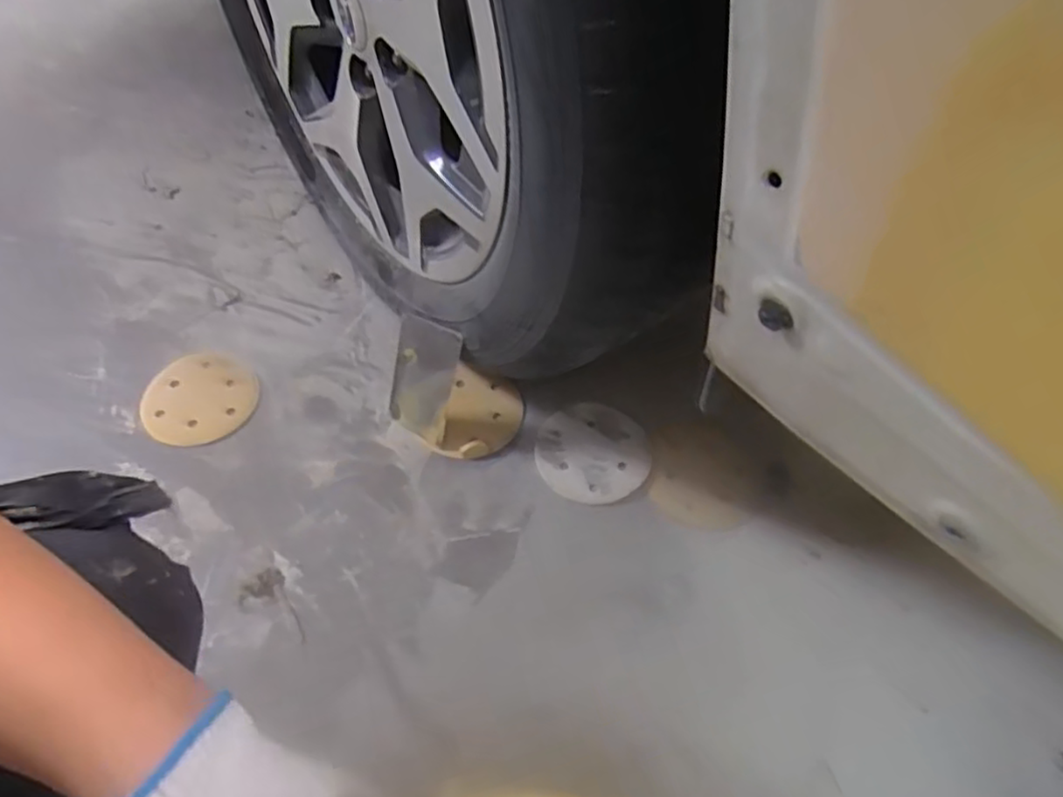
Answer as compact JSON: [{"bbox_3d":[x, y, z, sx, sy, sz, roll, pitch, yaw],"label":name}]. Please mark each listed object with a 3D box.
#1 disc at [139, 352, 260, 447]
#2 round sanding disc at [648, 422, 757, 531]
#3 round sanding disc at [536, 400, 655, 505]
[{"bbox_3d":[-0.353,0.000,0.749,0.111,0.011,0.116,1,58,-2],"label":"disc"},{"bbox_3d":[0.174,0.079,0.712,0.102,0.006,0.110,1,63,-3],"label":"round sanding disc"},{"bbox_3d":[0.063,0.055,0.726,0.113,0.004,0.112,1,55,-1],"label":"round sanding disc"}]

